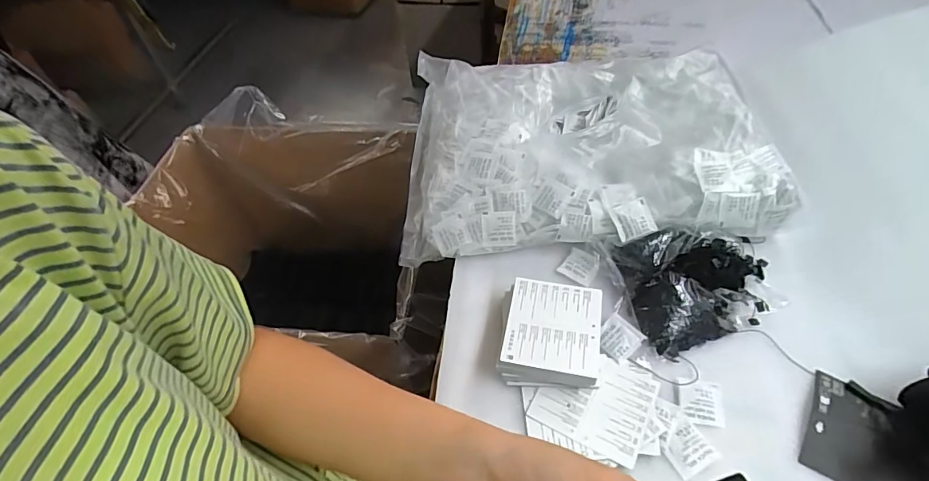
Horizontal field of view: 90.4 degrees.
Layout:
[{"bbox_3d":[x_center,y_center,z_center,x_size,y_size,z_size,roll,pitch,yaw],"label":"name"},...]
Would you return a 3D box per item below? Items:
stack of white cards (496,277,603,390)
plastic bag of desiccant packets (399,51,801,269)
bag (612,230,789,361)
[{"bbox_3d":[0.086,0.091,0.464,0.096,0.037,0.103,5,51,9],"label":"stack of white cards"},{"bbox_3d":[0.145,-0.146,0.630,0.456,0.073,0.374,-4,50,1],"label":"plastic bag of desiccant packets"},{"bbox_3d":[0.246,0.044,0.481,0.145,0.051,0.115,-9,50,-3],"label":"bag"}]

